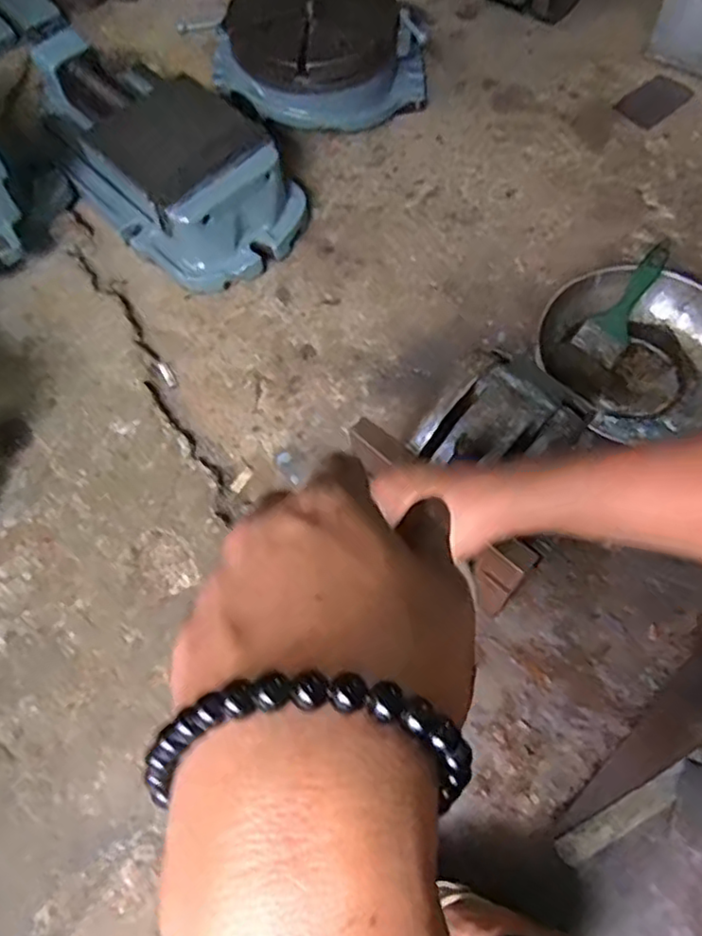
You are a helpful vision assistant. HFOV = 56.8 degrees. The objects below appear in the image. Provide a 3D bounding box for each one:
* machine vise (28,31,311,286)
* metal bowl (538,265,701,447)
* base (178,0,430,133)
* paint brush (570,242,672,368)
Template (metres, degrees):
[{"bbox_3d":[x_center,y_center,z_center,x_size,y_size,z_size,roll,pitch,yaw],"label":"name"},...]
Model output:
[{"bbox_3d":[-0.251,-0.434,0.901,0.221,0.122,0.405,-38,69,-18],"label":"machine vise"},{"bbox_3d":[0.355,-0.135,0.784,0.195,0.067,0.236,-27,66,-15],"label":"metal bowl"},{"bbox_3d":[-0.049,-0.630,0.987,0.315,0.122,0.232,-27,66,-14],"label":"base"},{"bbox_3d":[0.337,-0.199,0.791,0.055,0.022,0.166,35,83,16],"label":"paint brush"}]

